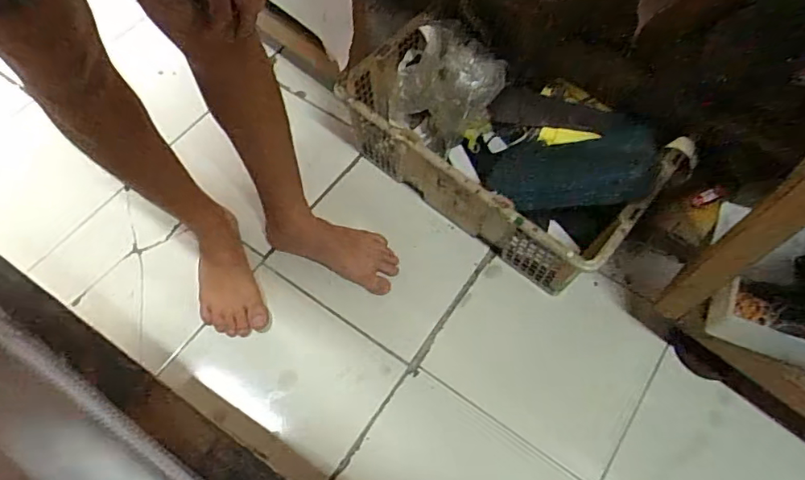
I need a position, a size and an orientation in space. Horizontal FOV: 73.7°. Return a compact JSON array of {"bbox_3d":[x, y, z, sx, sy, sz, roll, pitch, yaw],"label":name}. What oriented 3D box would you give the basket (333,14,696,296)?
[{"bbox_3d":[0.171,-0.171,0.889,0.482,0.166,0.330,37,68,18],"label":"basket"}]

